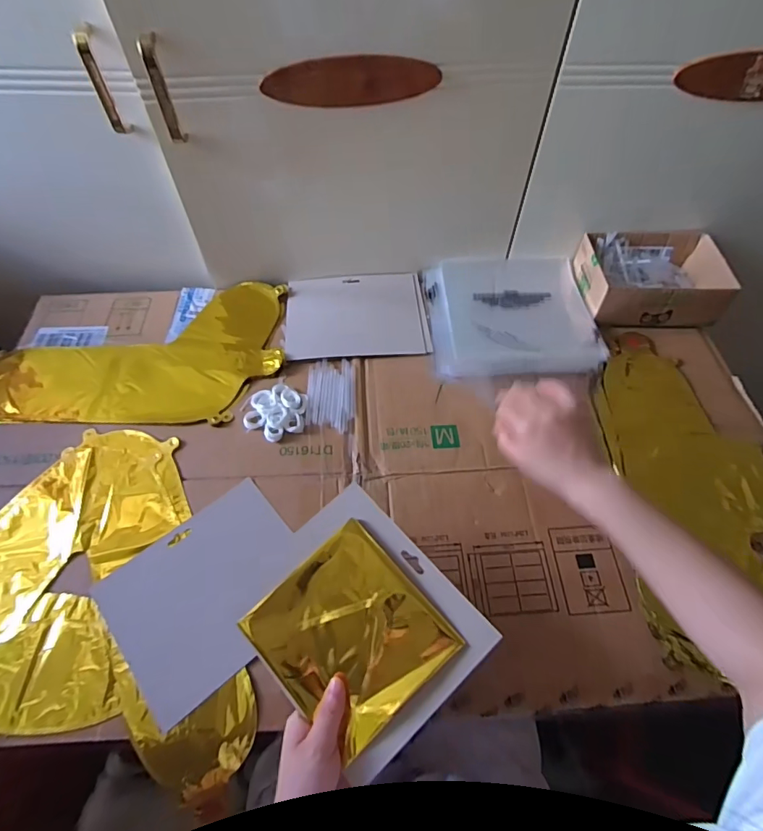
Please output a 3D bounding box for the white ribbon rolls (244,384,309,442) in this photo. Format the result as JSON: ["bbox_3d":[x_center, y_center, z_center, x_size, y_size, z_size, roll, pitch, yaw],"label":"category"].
[{"bbox_3d":[-0.131,-0.006,0.600,0.076,0.011,0.073,0,58,0],"label":"white ribbon rolls"}]

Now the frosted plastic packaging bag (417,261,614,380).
[{"bbox_3d":[0.183,-0.145,0.692,0.228,0.025,0.219,-1,58,-1],"label":"frosted plastic packaging bag"}]

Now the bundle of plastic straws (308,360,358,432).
[{"bbox_3d":[-0.064,-0.030,0.622,0.062,0.006,0.108,-2,58,-1],"label":"bundle of plastic straws"}]

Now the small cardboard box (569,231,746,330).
[{"bbox_3d":[0.389,-0.198,0.696,0.190,0.065,0.137,-2,58,-1],"label":"small cardboard box"}]

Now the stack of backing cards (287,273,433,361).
[{"bbox_3d":[-0.036,-0.150,0.701,0.198,0.005,0.163,-4,58,-3],"label":"stack of backing cards"}]

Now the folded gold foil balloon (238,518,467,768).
[{"bbox_3d":[-0.026,0.189,0.419,0.138,0.018,0.146,-40,71,-15],"label":"folded gold foil balloon"}]

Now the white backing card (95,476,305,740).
[{"bbox_3d":[-0.175,0.182,0.500,0.193,0.011,0.157,-36,73,-18],"label":"white backing card"}]

